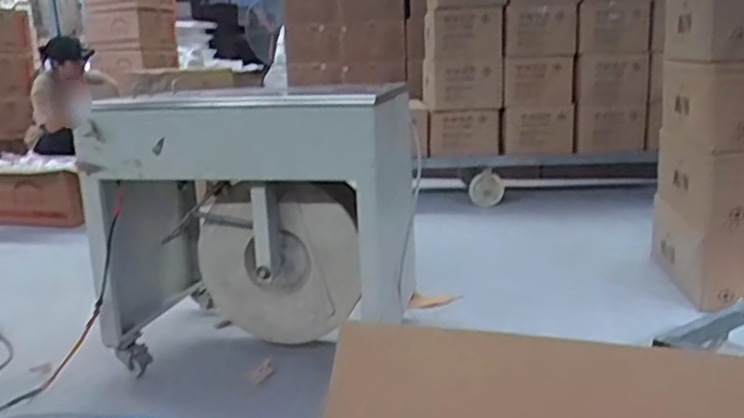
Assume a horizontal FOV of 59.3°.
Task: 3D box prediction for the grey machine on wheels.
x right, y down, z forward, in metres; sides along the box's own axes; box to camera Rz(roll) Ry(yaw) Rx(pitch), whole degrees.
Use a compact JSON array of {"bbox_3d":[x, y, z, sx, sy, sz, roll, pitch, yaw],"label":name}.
[{"bbox_3d":[-0.325,0.026,1.831,0.790,0.683,0.539,3,14,20],"label":"grey machine on wheels"}]

